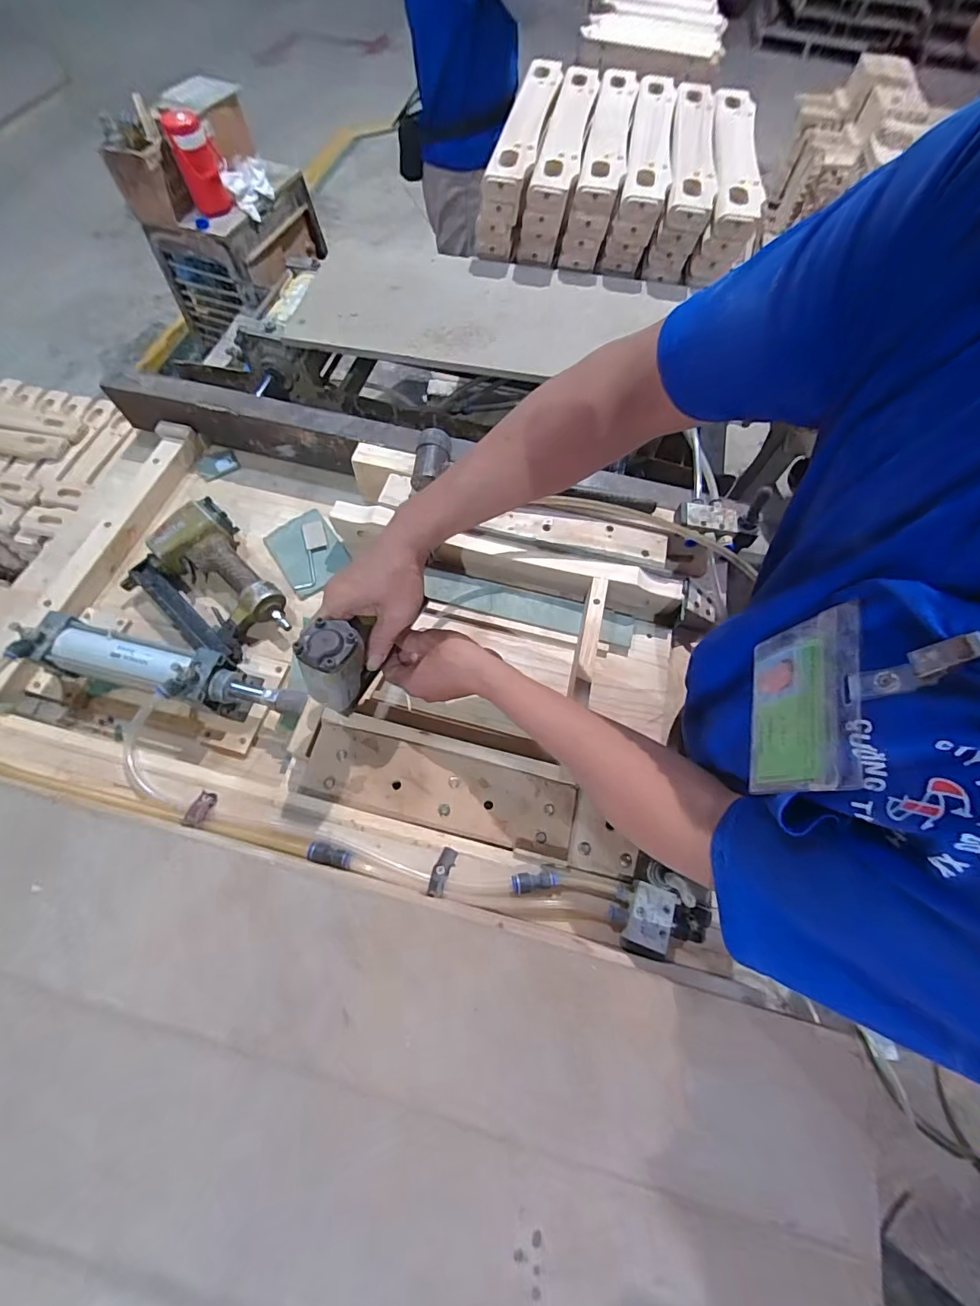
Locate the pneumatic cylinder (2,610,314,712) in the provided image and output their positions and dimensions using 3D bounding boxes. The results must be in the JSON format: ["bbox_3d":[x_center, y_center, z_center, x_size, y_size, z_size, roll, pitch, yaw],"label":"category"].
[{"bbox_3d":[-0.371,0.022,0.539,0.319,0.077,0.065,13,66,4],"label":"pneumatic cylinder"}]

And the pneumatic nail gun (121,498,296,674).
[{"bbox_3d":[-0.380,-0.089,0.615,0.153,0.054,0.225,-37,72,-17],"label":"pneumatic nail gun"}]

